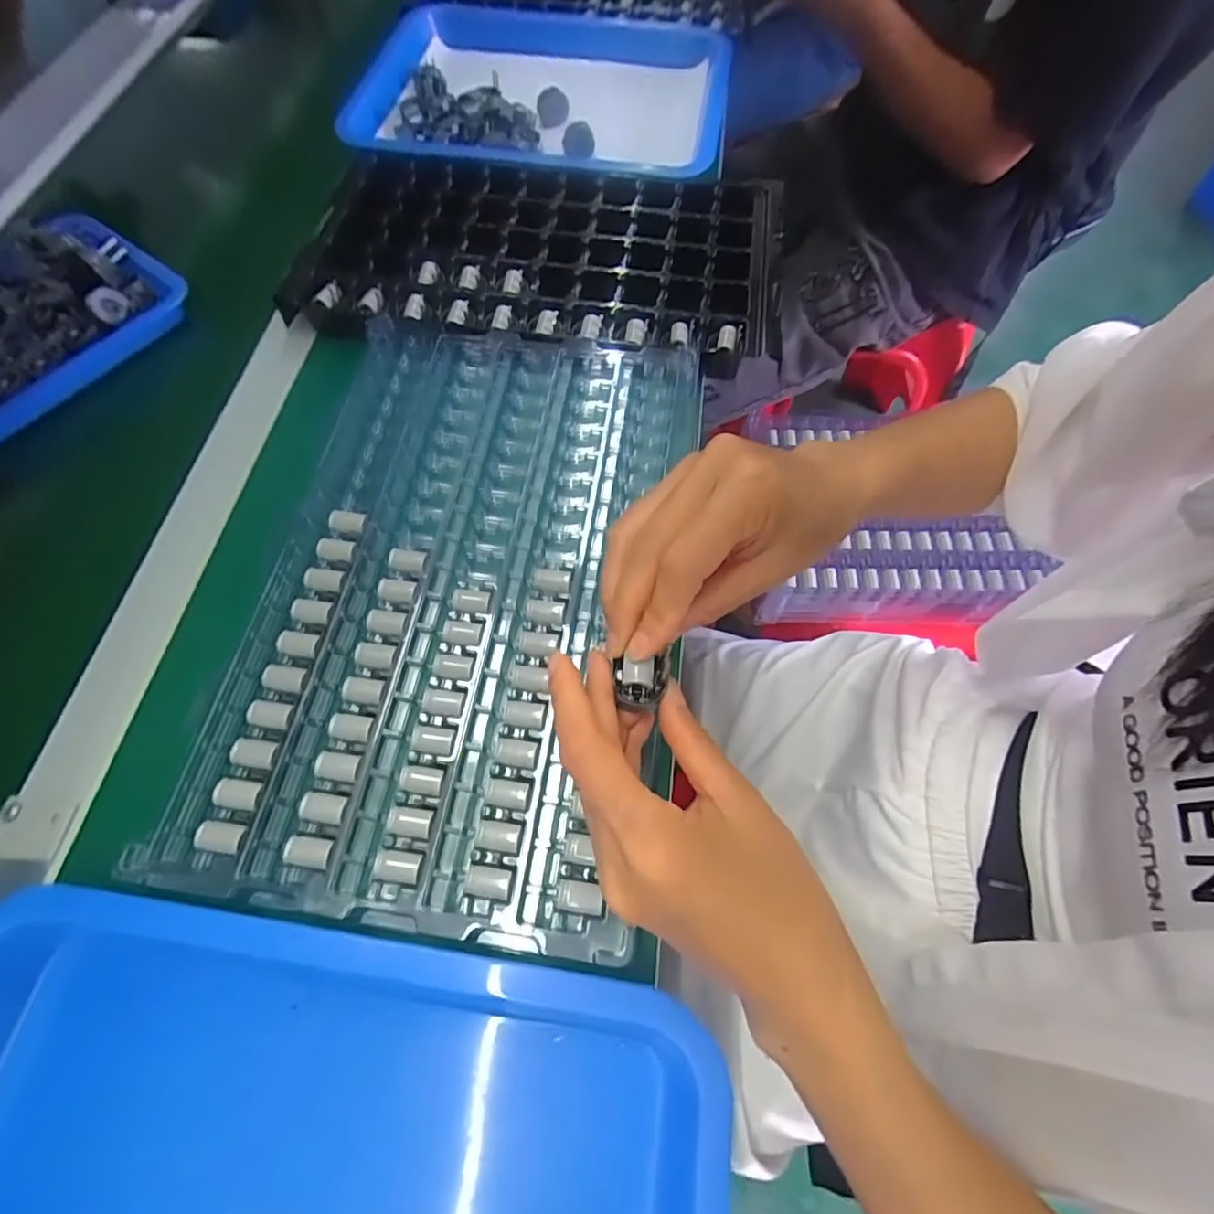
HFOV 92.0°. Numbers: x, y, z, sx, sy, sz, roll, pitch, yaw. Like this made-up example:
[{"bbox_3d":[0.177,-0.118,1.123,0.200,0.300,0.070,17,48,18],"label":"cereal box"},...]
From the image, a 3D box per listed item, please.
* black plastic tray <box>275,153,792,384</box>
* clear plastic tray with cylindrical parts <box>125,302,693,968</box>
[{"bbox_3d":[-0.046,-0.274,0.448,0.346,0.031,0.199,7,66,4],"label":"black plastic tray"},{"bbox_3d":[-0.080,-0.022,0.338,0.226,0.024,0.363,5,65,3],"label":"clear plastic tray with cylindrical parts"}]

